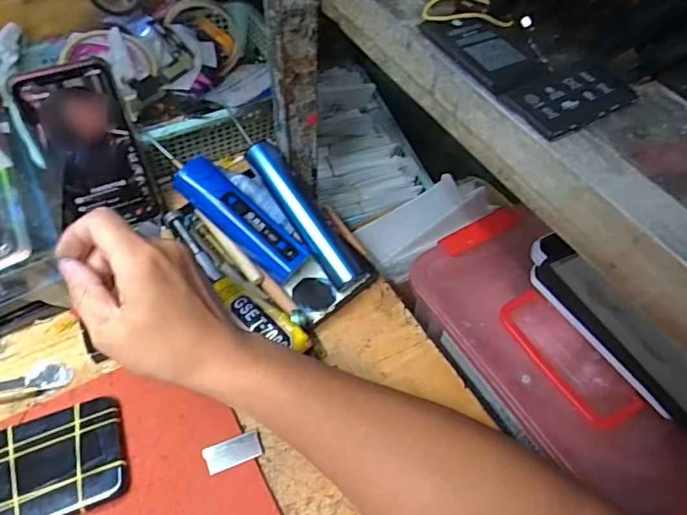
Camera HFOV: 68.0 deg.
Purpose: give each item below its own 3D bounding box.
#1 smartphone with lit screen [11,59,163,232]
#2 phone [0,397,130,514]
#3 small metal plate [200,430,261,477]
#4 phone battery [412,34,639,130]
[{"bbox_3d":[-0.218,-0.090,0.437,0.083,0.142,0.010,-22,39,-20],"label":"smartphone with lit screen"},{"bbox_3d":[-0.234,0.154,0.348,0.159,0.010,0.076,-16,58,-16],"label":"phone"},{"bbox_3d":[-0.079,0.139,0.366,0.039,0.004,0.020,-18,59,-17],"label":"small metal plate"},{"bbox_3d":[0.112,-0.080,0.249,0.059,0.010,0.037,-26,60,-19],"label":"phone battery"}]

